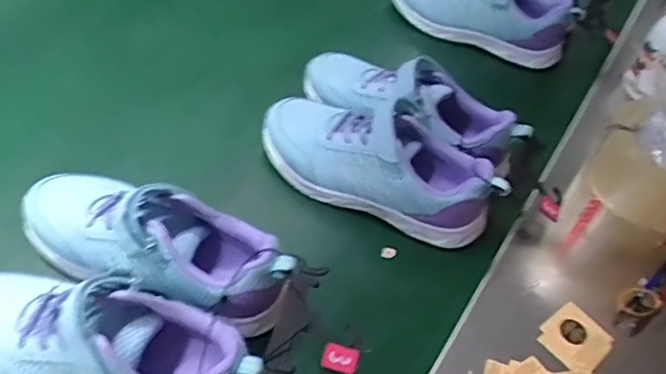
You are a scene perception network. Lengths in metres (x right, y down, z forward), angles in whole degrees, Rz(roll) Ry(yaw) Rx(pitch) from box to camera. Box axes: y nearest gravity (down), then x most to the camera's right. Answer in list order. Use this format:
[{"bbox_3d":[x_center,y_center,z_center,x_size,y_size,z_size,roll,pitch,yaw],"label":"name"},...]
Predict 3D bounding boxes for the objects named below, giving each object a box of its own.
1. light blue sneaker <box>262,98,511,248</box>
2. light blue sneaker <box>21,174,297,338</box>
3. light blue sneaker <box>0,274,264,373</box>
[{"bbox_3d":[0.042,-0.027,0.570,0.236,0.080,0.098,29,52,20],"label":"light blue sneaker"},{"bbox_3d":[-0.144,0.042,0.479,0.246,0.078,0.084,18,49,12],"label":"light blue sneaker"},{"bbox_3d":[-0.168,0.121,0.429,0.242,0.095,0.083,8,48,3],"label":"light blue sneaker"}]

